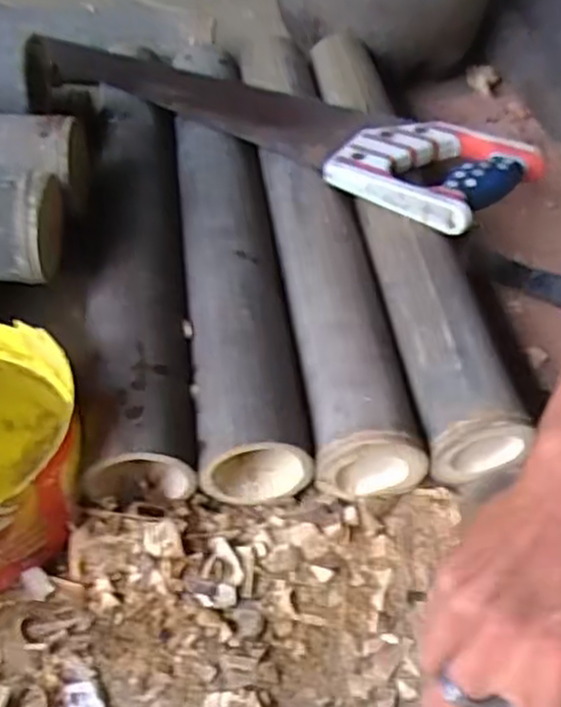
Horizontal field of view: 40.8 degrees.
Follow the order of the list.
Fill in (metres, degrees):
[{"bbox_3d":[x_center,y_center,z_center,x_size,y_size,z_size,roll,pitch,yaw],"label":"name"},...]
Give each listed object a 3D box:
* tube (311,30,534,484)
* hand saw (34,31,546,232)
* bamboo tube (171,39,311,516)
[{"bbox_3d":[0.100,-0.127,0.661,0.075,0.072,0.521,-2,50,-6],"label":"tube"},{"bbox_3d":[-0.037,-0.226,0.706,0.529,0.026,0.119,22,53,25],"label":"hand saw"},{"bbox_3d":[-0.049,-0.118,0.644,0.071,0.072,0.518,-3,51,-8],"label":"bamboo tube"}]

